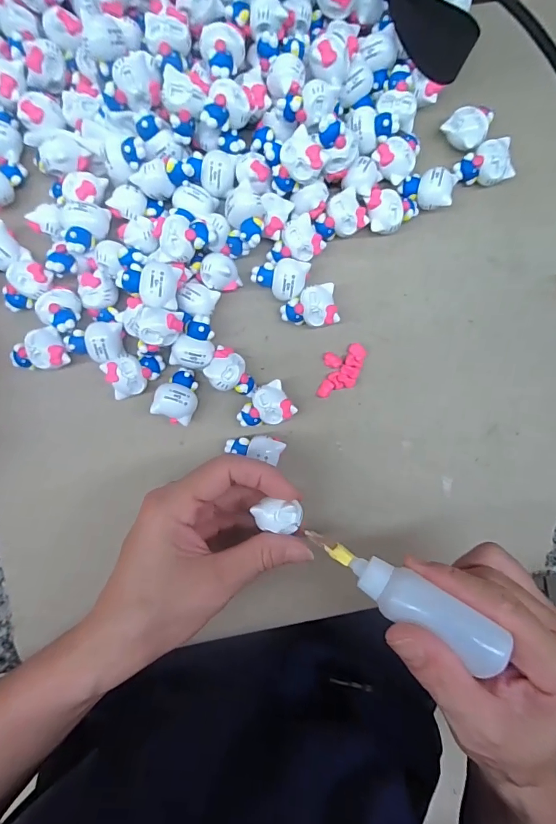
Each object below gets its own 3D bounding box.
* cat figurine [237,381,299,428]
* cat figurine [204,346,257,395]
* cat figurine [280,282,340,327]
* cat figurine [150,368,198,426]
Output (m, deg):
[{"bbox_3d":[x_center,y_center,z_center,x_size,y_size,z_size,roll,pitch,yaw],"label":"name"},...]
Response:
[{"bbox_3d":[-0.009,-0.002,0.266,0.034,0.017,0.024,-31,91,-2],"label":"cat figurine"},{"bbox_3d":[-0.028,-0.024,0.265,0.032,0.021,0.025,28,89,-2],"label":"cat figurine"},{"bbox_3d":[0.020,-0.066,0.267,0.034,0.021,0.024,-10,91,-3],"label":"cat figurine"},{"bbox_3d":[-0.063,-0.011,0.262,0.024,0.019,0.034,16,89,-3],"label":"cat figurine"}]

